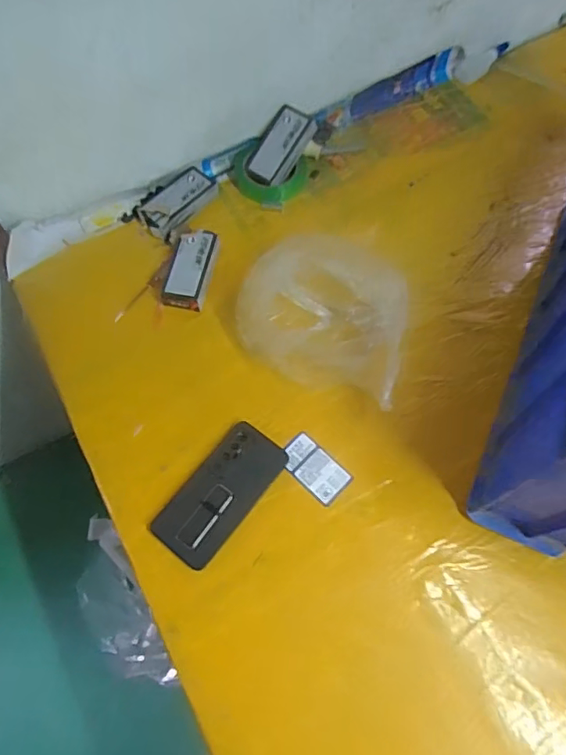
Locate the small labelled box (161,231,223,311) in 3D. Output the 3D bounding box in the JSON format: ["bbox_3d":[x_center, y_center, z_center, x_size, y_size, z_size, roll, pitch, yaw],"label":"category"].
[{"bbox_3d":[-0.125,-0.147,0.721,0.053,0.028,0.111,10,67,6],"label":"small labelled box"}]

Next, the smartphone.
[{"bbox_3d":[-0.071,0.130,0.615,0.084,0.011,0.165,33,71,15],"label":"smartphone"}]

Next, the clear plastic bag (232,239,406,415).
[{"bbox_3d":[0.038,-0.063,0.631,0.198,0.135,0.152,12,67,7],"label":"clear plastic bag"}]

